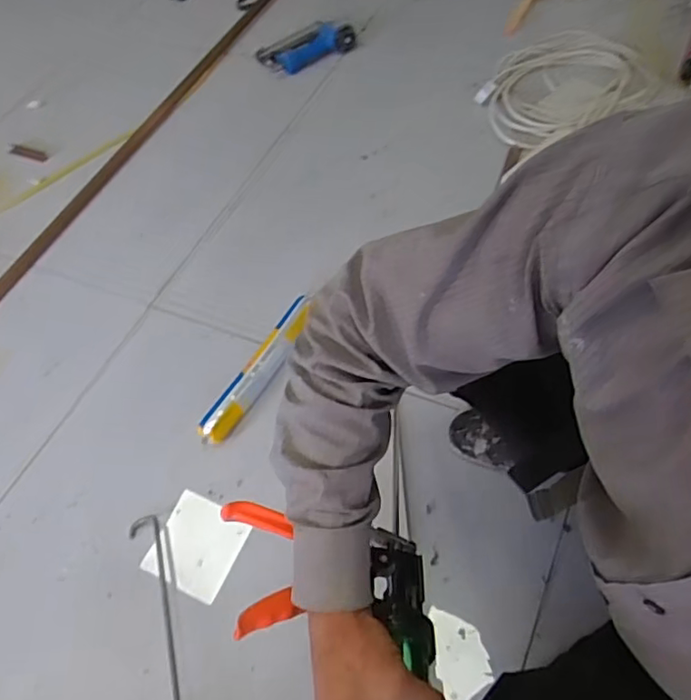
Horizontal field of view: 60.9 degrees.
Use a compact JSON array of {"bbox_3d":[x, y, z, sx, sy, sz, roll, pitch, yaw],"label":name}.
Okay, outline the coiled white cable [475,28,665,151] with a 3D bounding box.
[{"bbox_3d":[0.421,-0.526,1.150,0.304,0.024,0.253,-23,65,4],"label":"coiled white cable"}]

